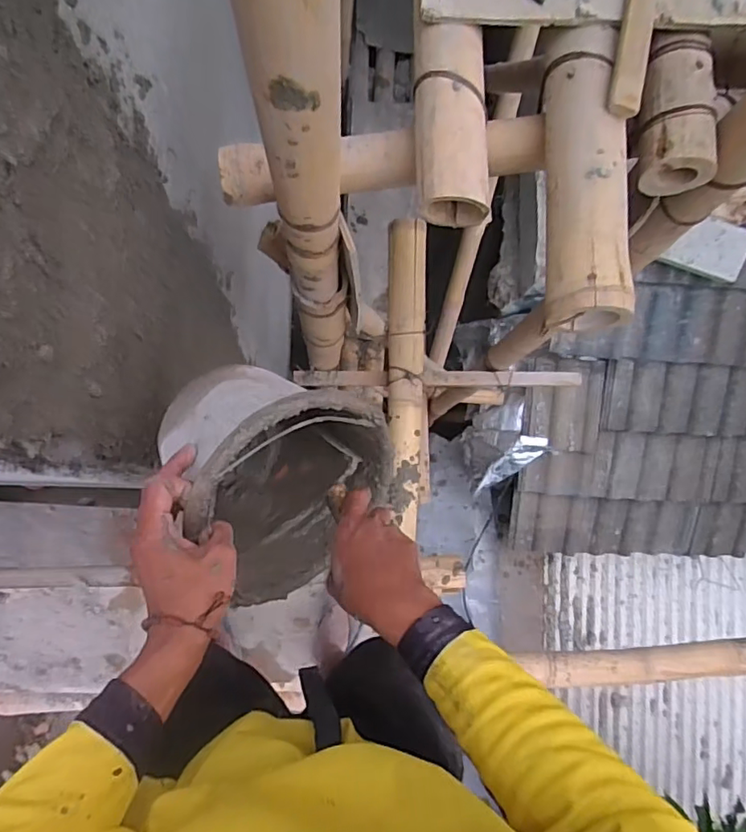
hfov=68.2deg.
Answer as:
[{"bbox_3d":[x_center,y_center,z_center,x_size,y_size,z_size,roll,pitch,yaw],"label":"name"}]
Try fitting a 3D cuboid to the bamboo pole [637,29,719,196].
[{"bbox_3d":[0.322,-0.323,0.586,0.069,0.066,0.145,2,81,-5],"label":"bamboo pole"}]

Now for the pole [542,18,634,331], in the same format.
[{"bbox_3d":[0.216,-0.249,0.570,0.080,0.063,0.314,2,81,-5],"label":"pole"}]

